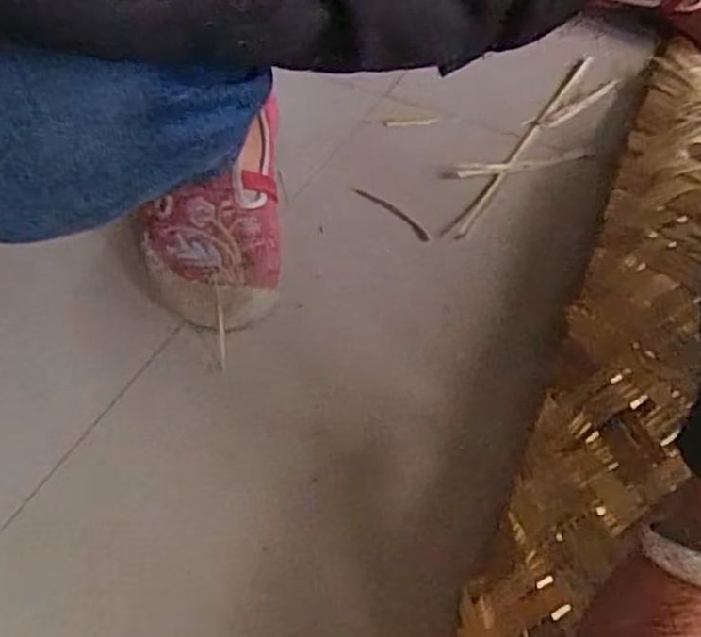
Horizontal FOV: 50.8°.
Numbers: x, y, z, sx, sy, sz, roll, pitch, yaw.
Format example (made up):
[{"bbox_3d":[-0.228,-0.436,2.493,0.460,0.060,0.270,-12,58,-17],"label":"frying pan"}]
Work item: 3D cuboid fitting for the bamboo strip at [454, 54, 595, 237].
[{"bbox_3d":[0.150,-0.150,0.617,0.010,0.005,0.268,24,57,21],"label":"bamboo strip"}]

